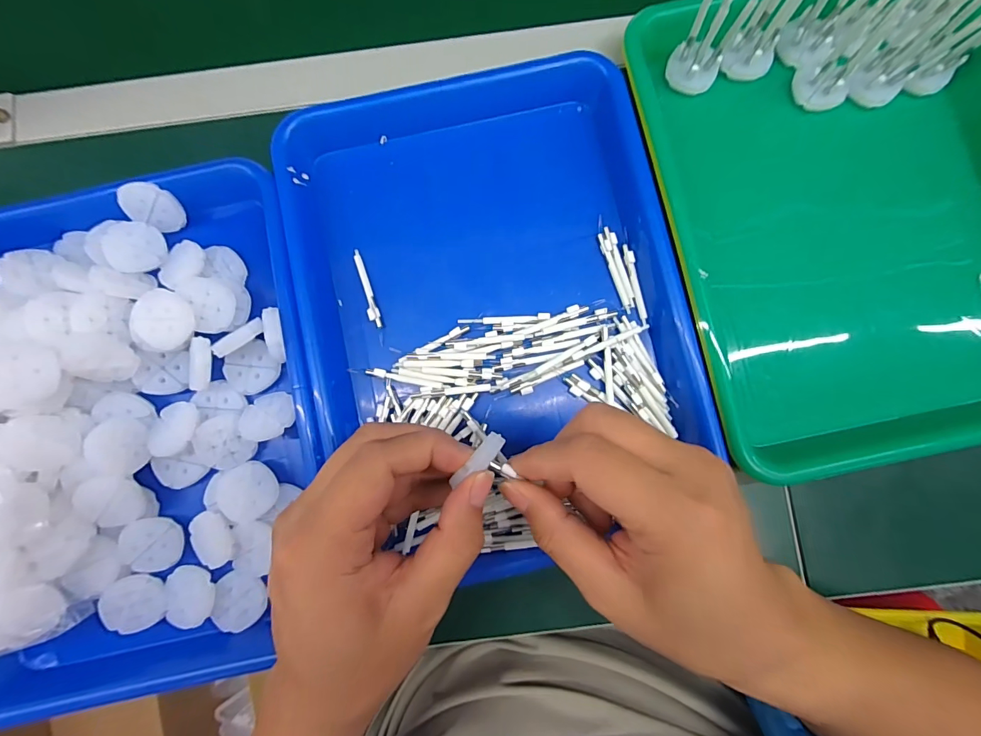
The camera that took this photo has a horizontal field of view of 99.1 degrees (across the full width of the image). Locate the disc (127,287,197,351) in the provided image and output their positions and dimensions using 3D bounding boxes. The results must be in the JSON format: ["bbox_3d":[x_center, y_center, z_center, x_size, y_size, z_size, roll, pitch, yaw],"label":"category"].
[{"bbox_3d":[-0.214,-0.030,0.271,0.039,0.008,0.039,0,84,0],"label":"disc"}]

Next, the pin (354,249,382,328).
[{"bbox_3d":[-0.088,-0.057,0.300,0.008,0.005,0.058,-15,84,-1],"label":"pin"}]

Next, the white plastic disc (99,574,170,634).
[{"bbox_3d":[-0.230,0.153,0.270,0.035,0.011,0.035,0,84,0],"label":"white plastic disc"}]

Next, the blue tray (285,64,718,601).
[{"bbox_3d":[-0.004,-0.054,0.289,0.254,0.045,0.320,-12,84,-1],"label":"blue tray"}]

